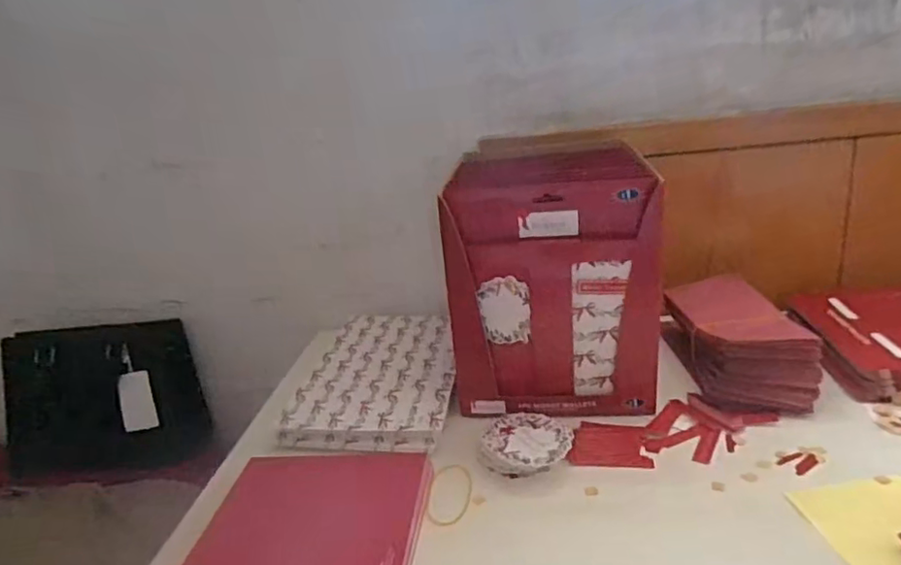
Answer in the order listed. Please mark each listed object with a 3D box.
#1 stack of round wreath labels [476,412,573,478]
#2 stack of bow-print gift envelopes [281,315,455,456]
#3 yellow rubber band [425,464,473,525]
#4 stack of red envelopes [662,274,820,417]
[{"bbox_3d":[0.071,0.154,0.543,0.080,0.026,0.075,6,22,32],"label":"stack of round wreath labels"},{"bbox_3d":[-0.076,0.110,0.700,0.170,0.039,0.263,-3,19,10],"label":"stack of bow-print gift envelopes"},{"bbox_3d":[-0.001,0.186,0.514,0.039,0.004,0.073,2,24,9],"label":"yellow rubber band"},{"bbox_3d":[0.311,0.064,0.643,0.110,0.082,0.188,-6,19,2],"label":"stack of red envelopes"}]

